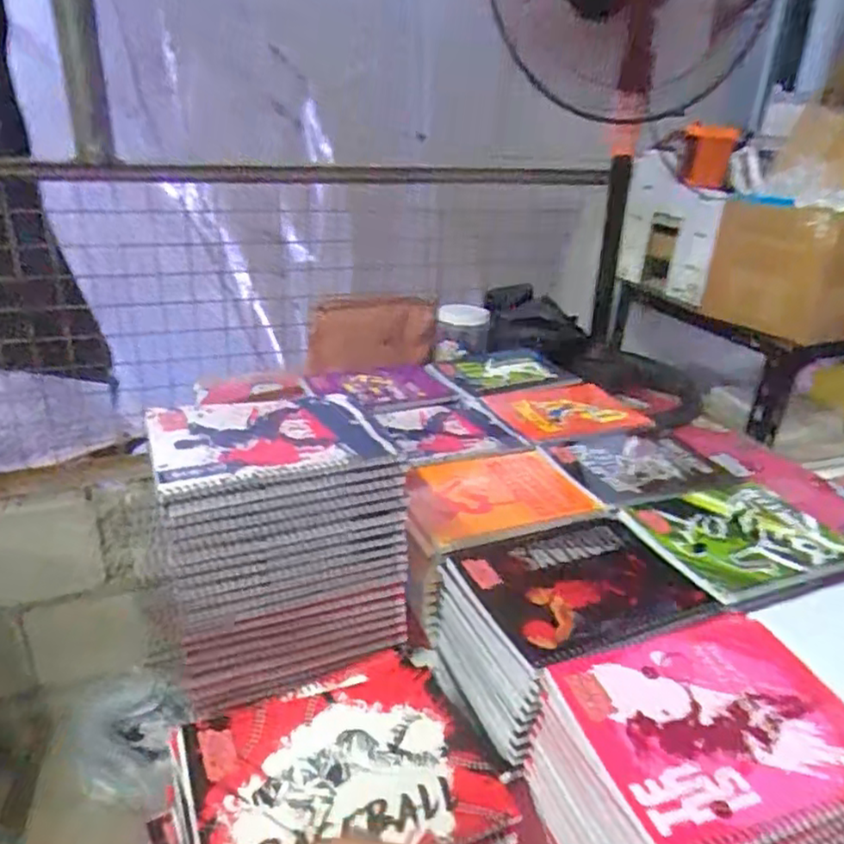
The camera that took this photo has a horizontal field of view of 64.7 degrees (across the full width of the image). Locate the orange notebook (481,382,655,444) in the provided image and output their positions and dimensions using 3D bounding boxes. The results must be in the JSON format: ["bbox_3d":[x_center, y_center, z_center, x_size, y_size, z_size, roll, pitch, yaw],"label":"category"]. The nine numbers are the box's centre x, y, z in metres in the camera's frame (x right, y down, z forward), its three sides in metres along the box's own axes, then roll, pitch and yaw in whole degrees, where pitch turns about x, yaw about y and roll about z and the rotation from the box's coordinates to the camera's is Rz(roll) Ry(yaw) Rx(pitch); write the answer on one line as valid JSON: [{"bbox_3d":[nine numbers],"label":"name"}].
[{"bbox_3d":[0.210,-0.020,0.956,0.197,0.011,0.145,-7,27,-20],"label":"orange notebook"}]

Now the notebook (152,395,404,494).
[{"bbox_3d":[-0.138,0.011,0.595,0.191,0.010,0.140,-7,26,-20],"label":"notebook"}]

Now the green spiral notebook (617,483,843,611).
[{"bbox_3d":[0.327,0.115,0.675,0.198,0.013,0.162,-8,27,-22],"label":"green spiral notebook"}]

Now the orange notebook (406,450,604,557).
[{"bbox_3d":[0.077,0.079,0.729,0.197,0.016,0.152,-8,27,-20],"label":"orange notebook"}]

